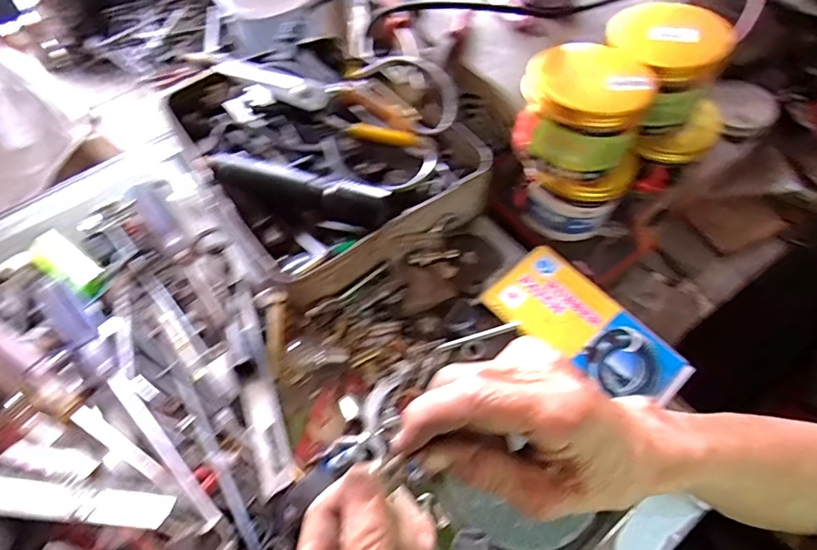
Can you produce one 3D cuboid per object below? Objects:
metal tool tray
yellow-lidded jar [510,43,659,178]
[{"bbox_3d":[-0.074,-0.118,0.415,0.207,0.075,0.246,-32,66,-16],"label":"metal tool tray"},{"bbox_3d":[0.129,-0.126,0.355,0.082,0.064,0.085,0,61,0],"label":"yellow-lidded jar"}]

